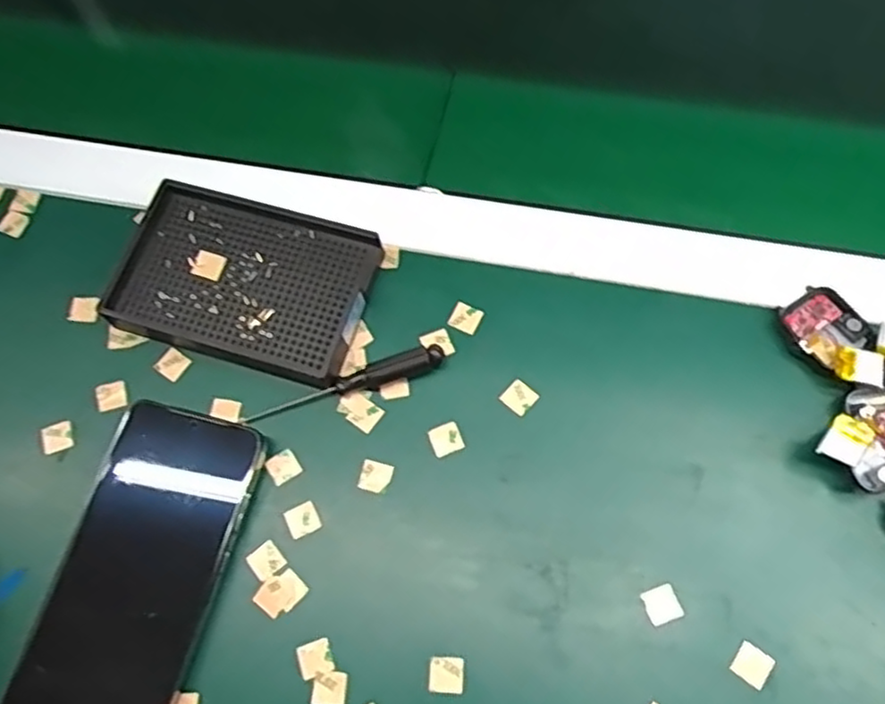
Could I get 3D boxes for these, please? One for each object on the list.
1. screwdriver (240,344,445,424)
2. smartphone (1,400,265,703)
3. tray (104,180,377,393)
[{"bbox_3d":[-0.054,0.017,0.383,0.112,0.015,0.010,-15,69,-4],"label":"screwdriver"},{"bbox_3d":[-0.150,0.109,0.352,0.077,0.011,0.161,15,71,5],"label":"smartphone"},{"bbox_3d":[-0.112,-0.041,0.400,0.138,0.019,0.089,16,70,9],"label":"tray"}]

